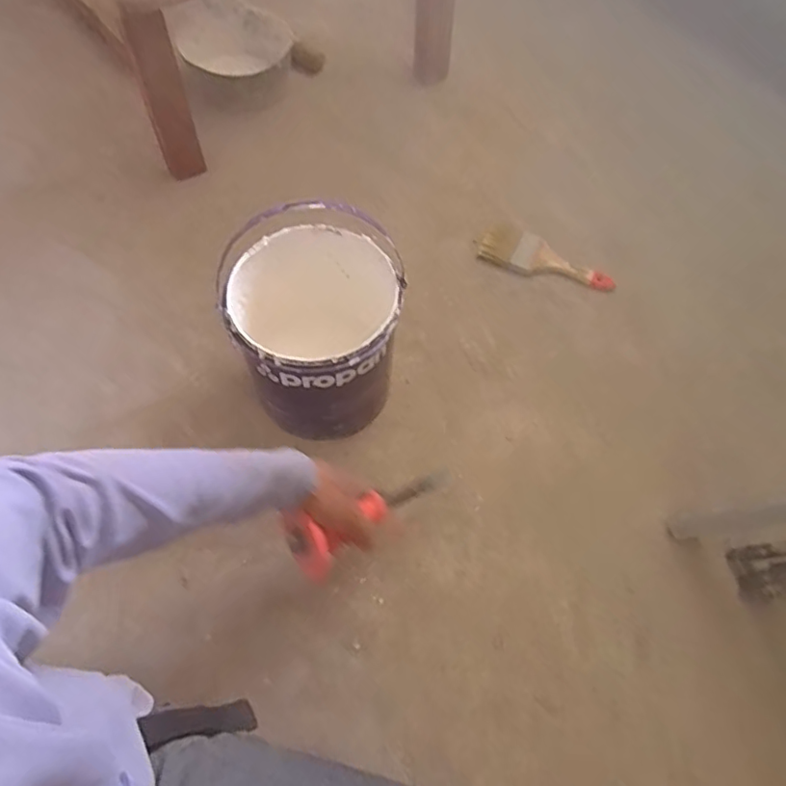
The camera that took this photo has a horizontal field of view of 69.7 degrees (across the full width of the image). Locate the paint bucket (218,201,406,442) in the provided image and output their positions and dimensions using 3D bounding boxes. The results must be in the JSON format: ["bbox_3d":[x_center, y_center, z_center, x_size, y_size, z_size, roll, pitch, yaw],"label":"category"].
[{"bbox_3d":[-0.088,-0.070,0.671,0.181,0.185,0.204,11,63,2],"label":"paint bucket"}]

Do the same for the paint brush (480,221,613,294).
[{"bbox_3d":[0.233,-0.202,0.858,0.205,0.012,0.078,23,64,8],"label":"paint brush"}]

